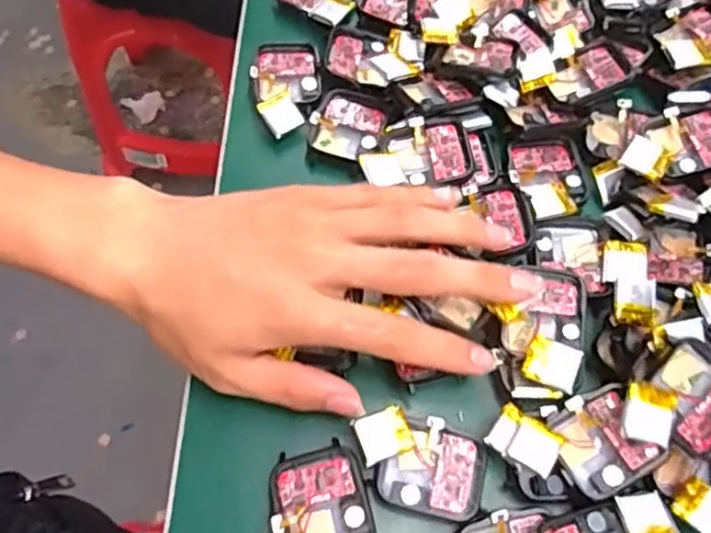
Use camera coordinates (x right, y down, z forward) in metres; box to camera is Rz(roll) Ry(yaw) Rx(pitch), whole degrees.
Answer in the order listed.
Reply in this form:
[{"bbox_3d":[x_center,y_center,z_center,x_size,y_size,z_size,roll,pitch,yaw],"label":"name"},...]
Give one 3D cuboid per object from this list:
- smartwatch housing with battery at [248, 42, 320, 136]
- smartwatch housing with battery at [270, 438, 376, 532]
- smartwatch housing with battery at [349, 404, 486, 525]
[{"bbox_3d":[-0.036,-0.097,0.360,0.035,0.013,0.059,-6,65,-5],"label":"smartwatch housing with battery"},{"bbox_3d":[-0.018,0.101,0.269,0.048,0.015,0.049,-12,66,-8],"label":"smartwatch housing with battery"},{"bbox_3d":[0.026,0.082,0.278,0.055,0.016,0.038,13,65,4],"label":"smartwatch housing with battery"}]

